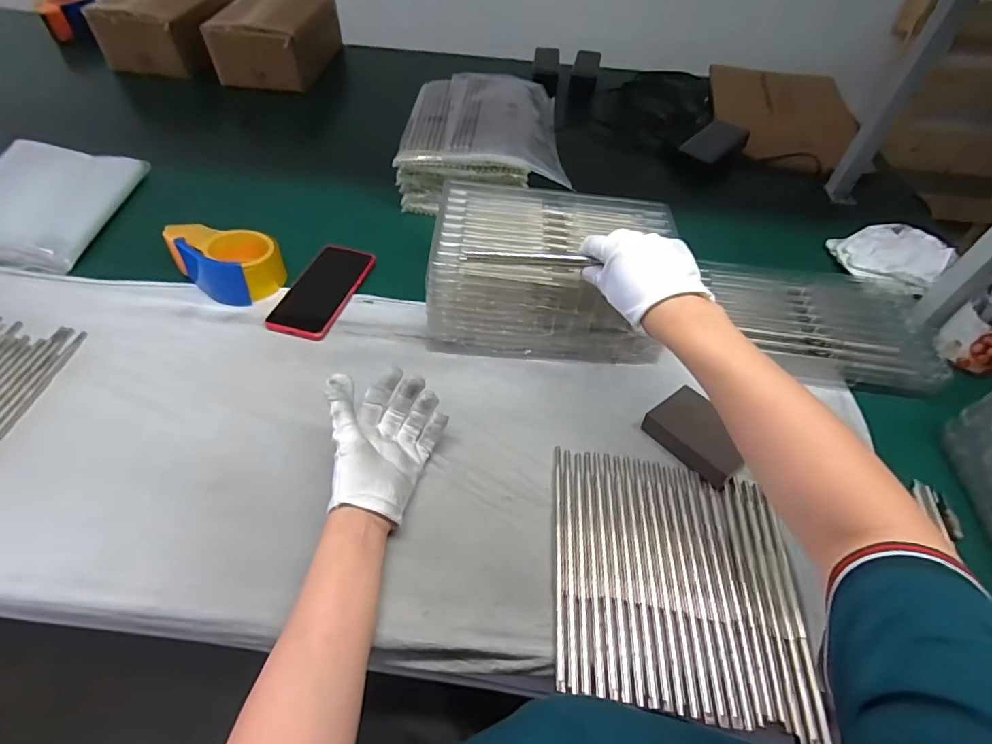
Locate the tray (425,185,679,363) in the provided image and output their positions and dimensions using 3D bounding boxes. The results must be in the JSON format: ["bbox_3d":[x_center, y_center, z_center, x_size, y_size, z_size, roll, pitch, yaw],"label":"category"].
[{"bbox_3d":[0.067,-0.124,0.588,0.266,0.114,0.192,7,55,0],"label":"tray"}]

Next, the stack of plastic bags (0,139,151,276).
[{"bbox_3d":[-0.640,-0.245,0.691,0.159,0.052,0.247,2,53,-3],"label":"stack of plastic bags"}]

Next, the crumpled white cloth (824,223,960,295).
[{"bbox_3d":[0.554,-0.169,0.689,0.121,0.052,0.137,-27,60,-22],"label":"crumpled white cloth"}]

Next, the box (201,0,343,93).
[{"bbox_3d":[-0.435,-0.681,0.982,0.173,0.110,0.230,10,53,3],"label":"box"}]

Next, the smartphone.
[{"bbox_3d":[-0.226,-0.108,0.640,0.077,0.009,0.161,15,53,7],"label":"smartphone"}]

